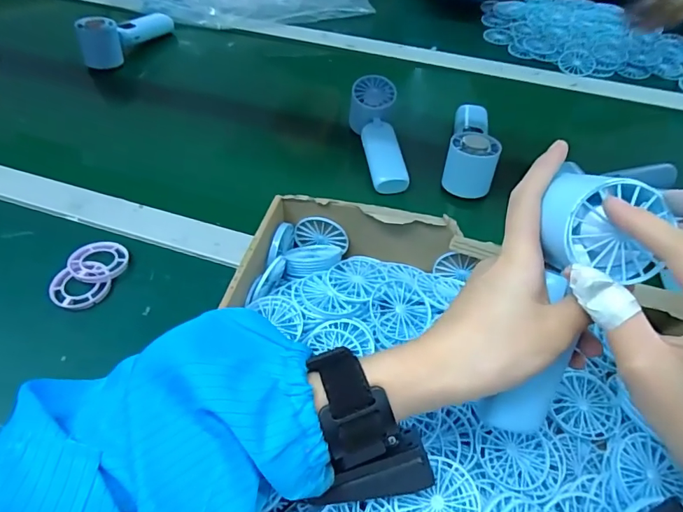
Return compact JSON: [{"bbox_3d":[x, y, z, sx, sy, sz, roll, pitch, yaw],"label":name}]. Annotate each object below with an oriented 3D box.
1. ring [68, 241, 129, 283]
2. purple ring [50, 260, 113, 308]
[{"bbox_3d":[-0.235,0.005,0.456,0.047,0.013,0.050,1,51,-1],"label":"ring"},{"bbox_3d":[-0.243,0.027,0.438,0.050,0.005,0.045,-10,63,-15],"label":"purple ring"}]

